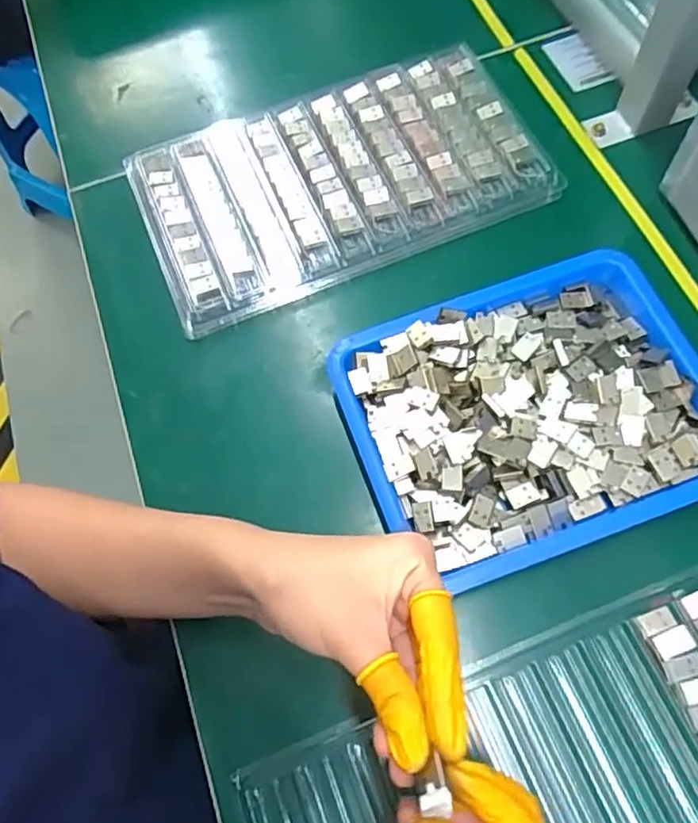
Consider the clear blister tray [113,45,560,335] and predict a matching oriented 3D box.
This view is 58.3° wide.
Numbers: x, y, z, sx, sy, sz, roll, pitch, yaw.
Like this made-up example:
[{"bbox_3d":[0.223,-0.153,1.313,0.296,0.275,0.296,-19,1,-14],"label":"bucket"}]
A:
[{"bbox_3d":[-0.009,-0.177,0.477,0.293,0.033,0.167,-21,67,-4],"label":"clear blister tray"}]

